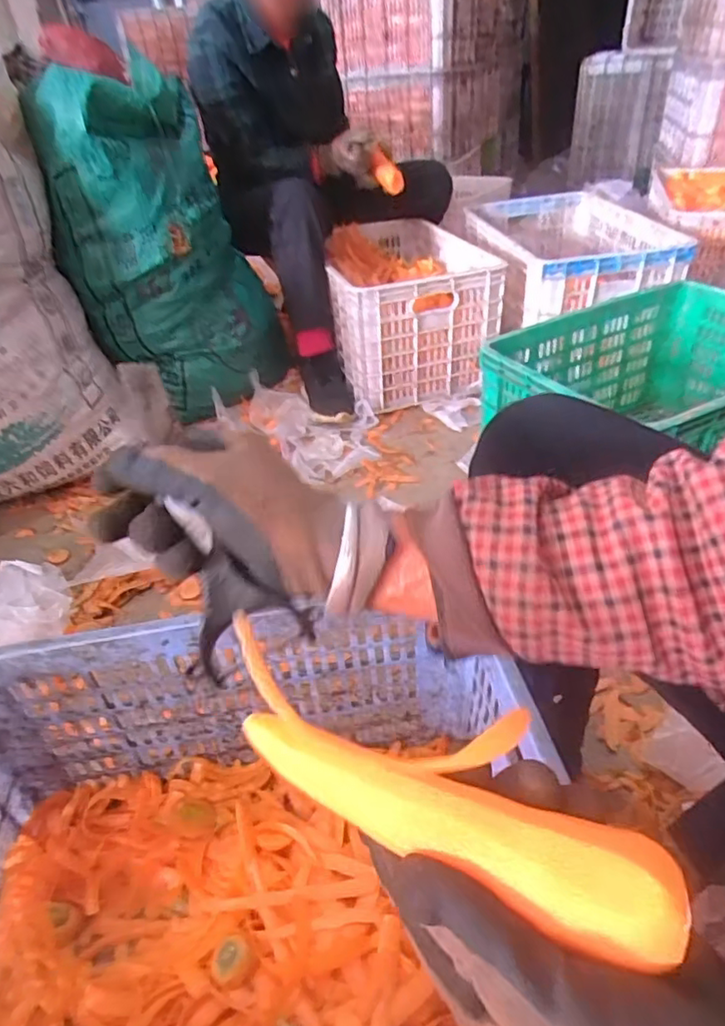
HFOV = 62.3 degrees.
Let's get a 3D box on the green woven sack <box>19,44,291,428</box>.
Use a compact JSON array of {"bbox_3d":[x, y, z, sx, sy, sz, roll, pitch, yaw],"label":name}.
[{"bbox_3d":[-0.379,-0.523,1.211,0.378,0.573,0.266,-10,39,-6],"label":"green woven sack"}]

